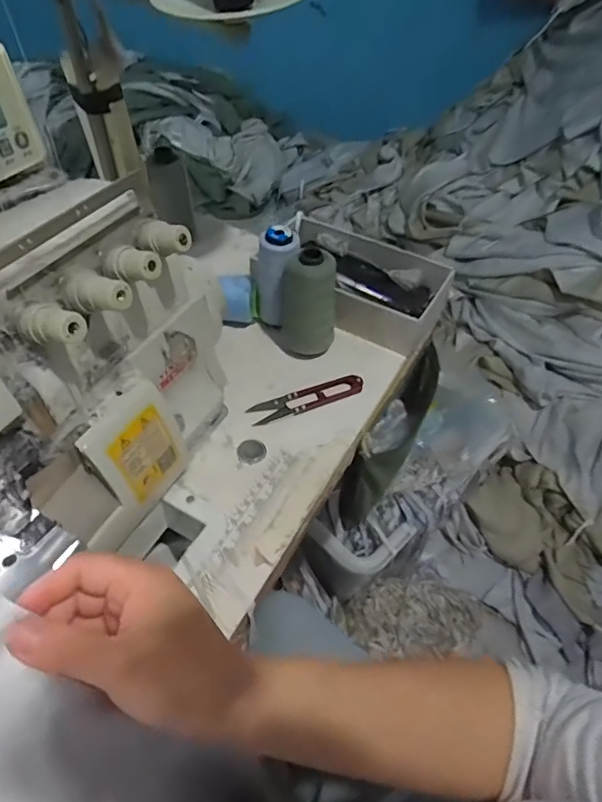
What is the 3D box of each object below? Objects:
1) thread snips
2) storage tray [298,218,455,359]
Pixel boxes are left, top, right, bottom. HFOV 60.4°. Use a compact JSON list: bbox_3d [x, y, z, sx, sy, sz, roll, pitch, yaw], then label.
[{"bbox_3d":[0.006,-0.003,0.511,0.117,0.013,0.027,-15,54,-16],"label":"thread snips"},{"bbox_3d":[0.066,-0.138,0.597,0.196,0.049,0.120,31,55,18],"label":"storage tray"}]

